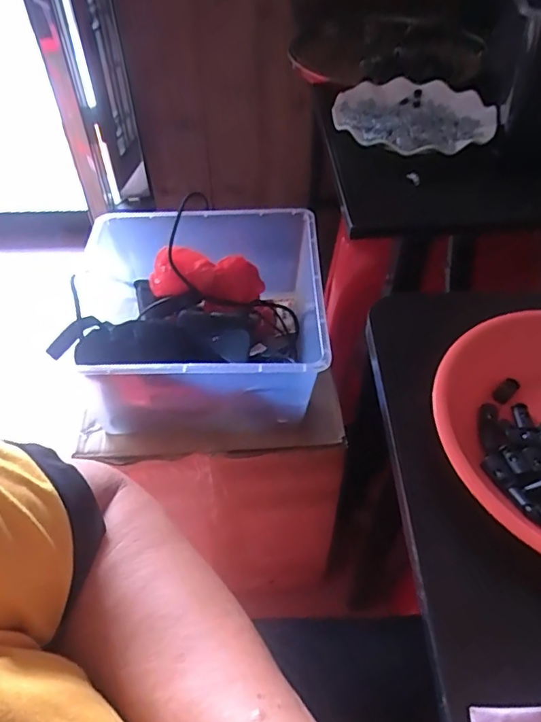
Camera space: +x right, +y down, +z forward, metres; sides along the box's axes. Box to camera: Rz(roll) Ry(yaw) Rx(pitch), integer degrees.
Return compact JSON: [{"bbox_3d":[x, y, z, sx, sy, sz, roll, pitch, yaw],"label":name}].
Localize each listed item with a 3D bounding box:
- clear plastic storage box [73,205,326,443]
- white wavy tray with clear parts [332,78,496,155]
[{"bbox_3d":[-0.086,-0.059,0.684,0.292,0.145,0.313,-2,48,-1],"label":"clear plastic storage box"},{"bbox_3d":[0.166,-0.290,0.607,0.177,0.014,0.184,9,48,9],"label":"white wavy tray with clear parts"}]

